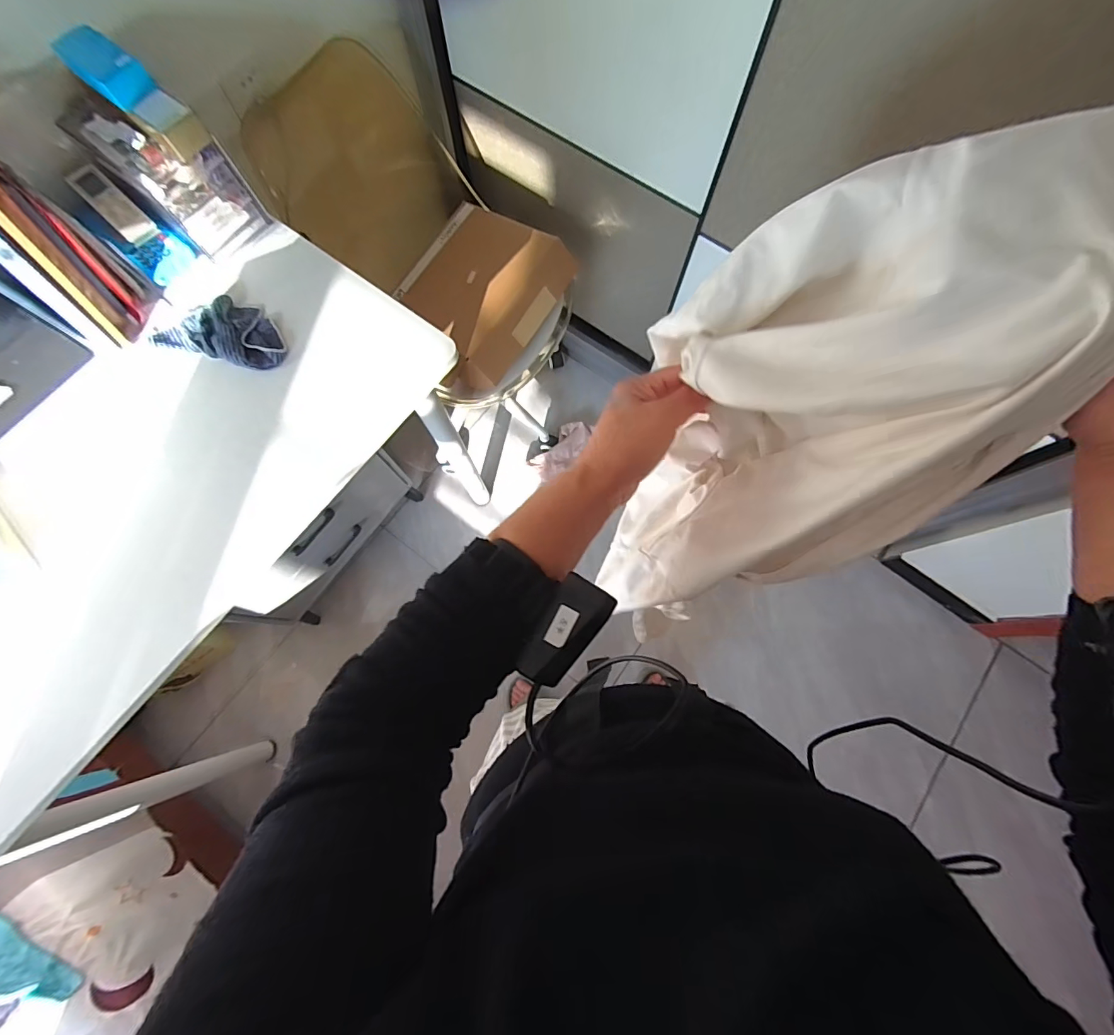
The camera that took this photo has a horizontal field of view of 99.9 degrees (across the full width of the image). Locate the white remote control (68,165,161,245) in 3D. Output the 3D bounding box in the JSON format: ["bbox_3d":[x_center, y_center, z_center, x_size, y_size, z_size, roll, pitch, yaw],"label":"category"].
[{"bbox_3d":[-0.648,-0.457,0.678,0.045,0.022,0.114,-45,99,-10],"label":"white remote control"}]

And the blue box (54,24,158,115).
[{"bbox_3d":[-0.560,-0.560,0.582,0.091,0.041,0.057,34,78,9],"label":"blue box"}]

